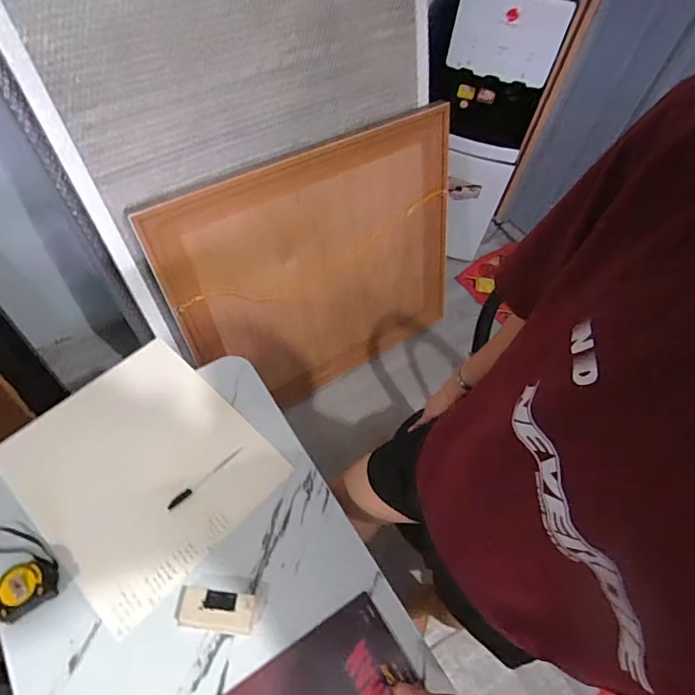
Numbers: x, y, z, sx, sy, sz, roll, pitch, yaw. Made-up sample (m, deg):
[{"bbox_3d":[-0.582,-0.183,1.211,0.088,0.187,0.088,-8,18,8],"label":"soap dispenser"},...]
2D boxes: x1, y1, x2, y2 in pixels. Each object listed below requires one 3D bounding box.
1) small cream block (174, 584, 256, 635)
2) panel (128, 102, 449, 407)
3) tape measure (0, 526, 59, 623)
[{"bbox_3d":[-0.193,0.379,0.683,0.110,0.021,0.053,8,58,0],"label":"small cream block"},{"bbox_3d":[-0.053,-0.221,1.416,0.914,0.738,0.058,-28,46,-21],"label":"panel"},{"bbox_3d":[-0.484,0.316,0.690,0.073,0.030,0.146,-33,66,-22],"label":"tape measure"}]

